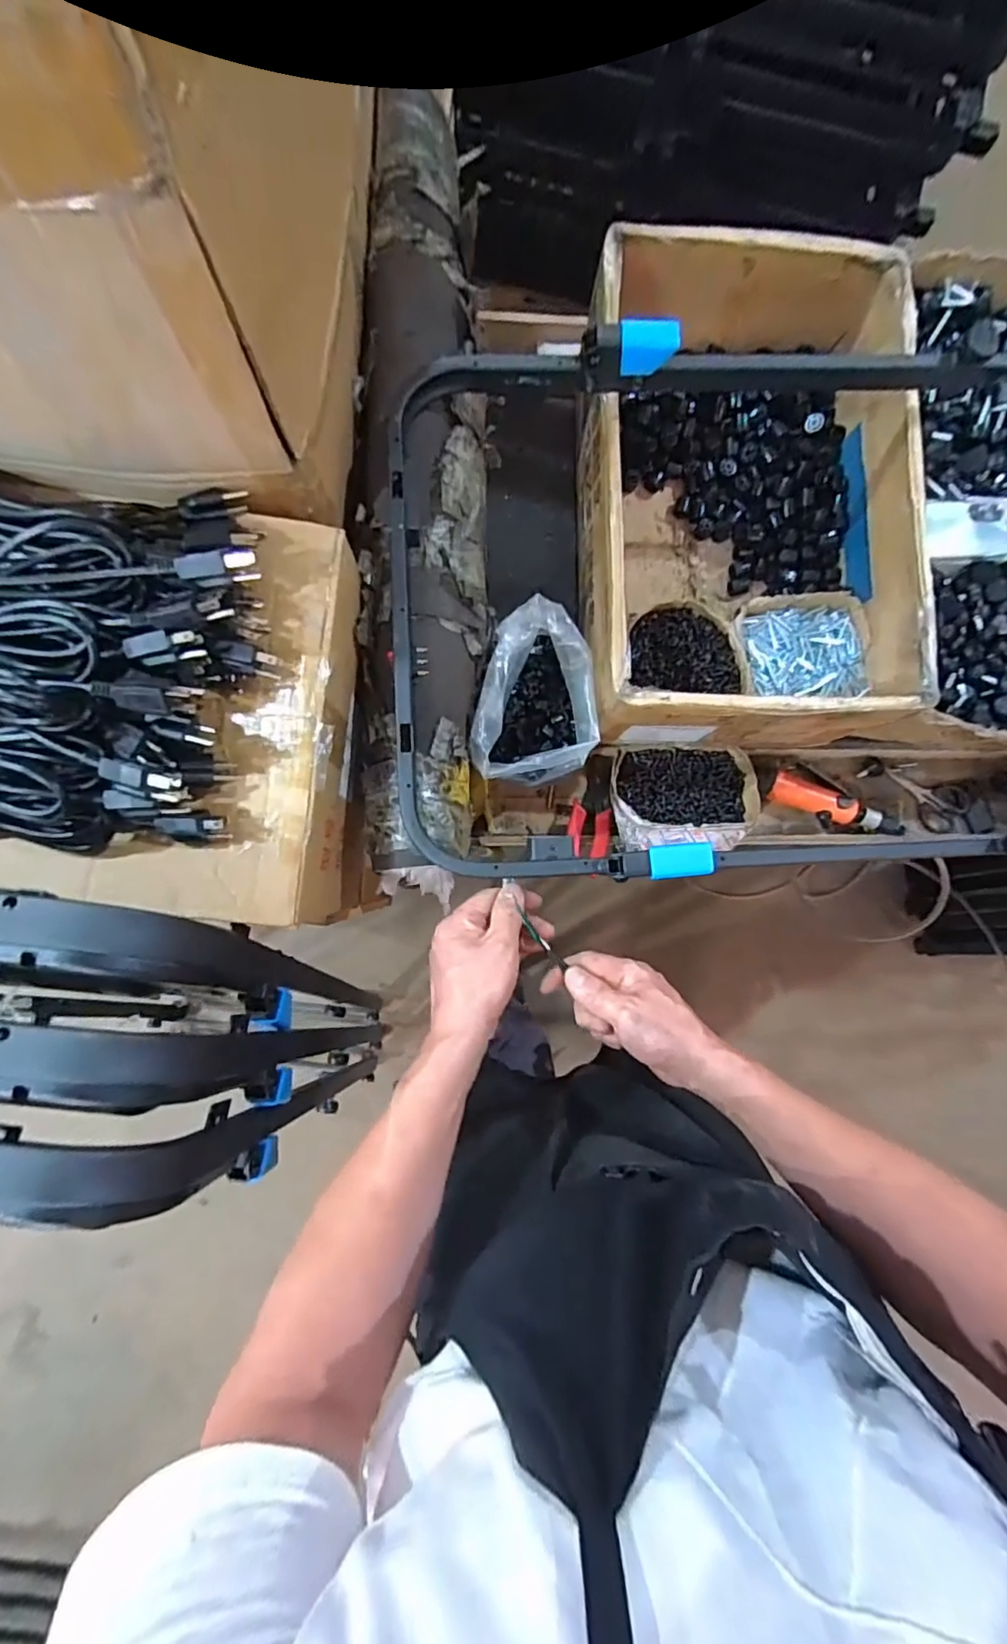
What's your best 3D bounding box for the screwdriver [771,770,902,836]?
[{"bbox_3d":[0.449,-0.020,0.792,0.185,0.052,0.049,21,85,-1],"label":"screwdriver"}]

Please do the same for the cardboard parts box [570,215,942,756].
[{"bbox_3d":[0.273,-0.368,0.692,0.351,0.181,0.530,0,85,-3],"label":"cardboard parts box"}]

